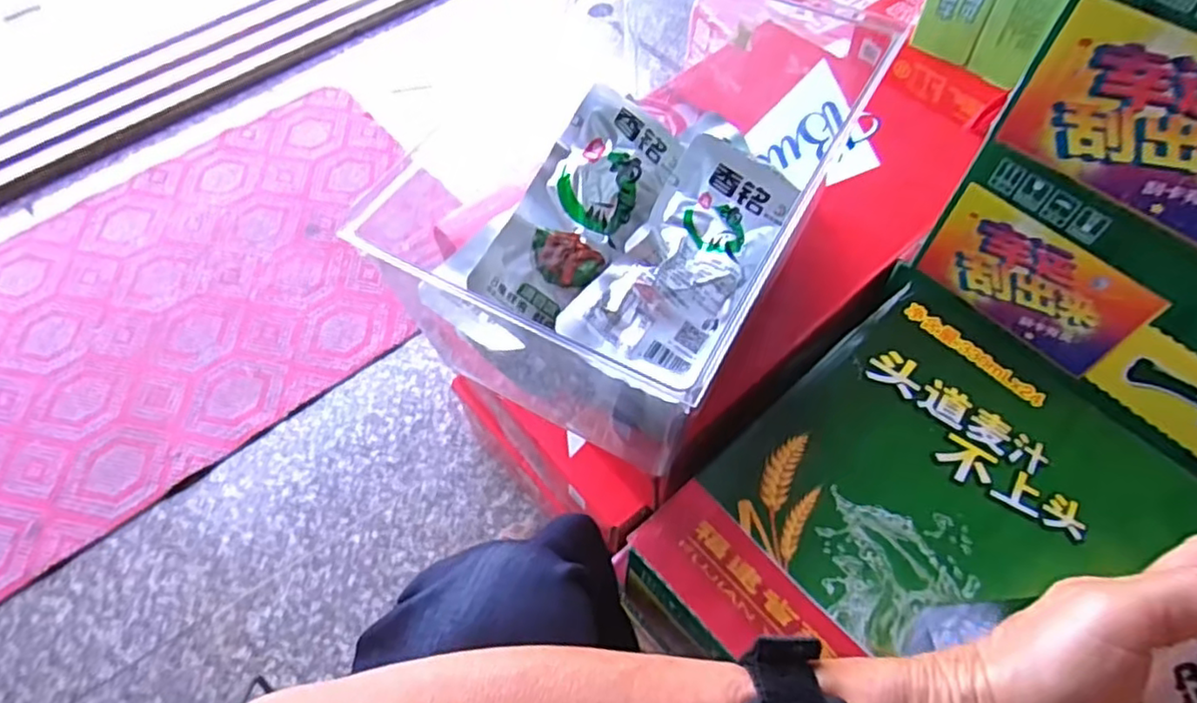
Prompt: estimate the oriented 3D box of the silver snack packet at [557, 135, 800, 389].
[{"bbox_3d":[0.056,-0.056,0.395,0.081,0.020,0.171,33,65,-1],"label":"silver snack packet"}]

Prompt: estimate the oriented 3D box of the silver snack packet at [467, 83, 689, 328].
[{"bbox_3d":[-0.007,-0.086,0.395,0.069,0.018,0.163,36,67,-18],"label":"silver snack packet"}]

